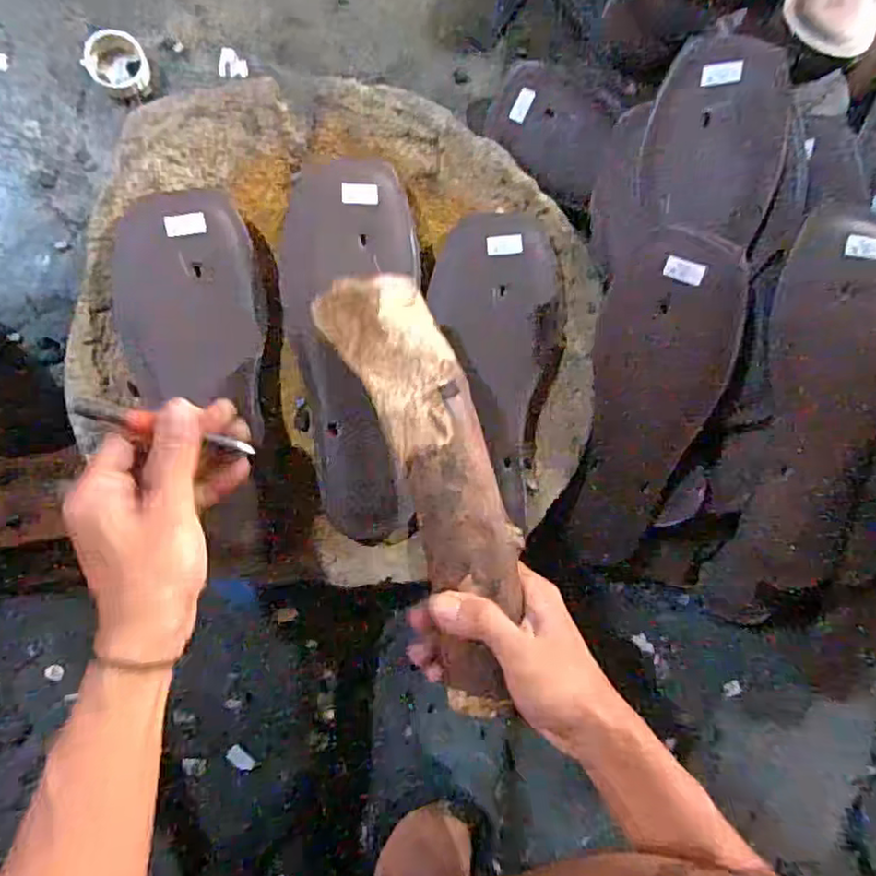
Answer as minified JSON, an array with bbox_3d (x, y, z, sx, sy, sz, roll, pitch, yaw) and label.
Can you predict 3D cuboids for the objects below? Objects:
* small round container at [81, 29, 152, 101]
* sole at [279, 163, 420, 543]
[{"bbox_3d":[-0.240,-0.282,0.493,0.048,0.014,0.041,44,83,-6],"label":"small round container"},{"bbox_3d":[-0.057,-0.059,0.445,0.089,0.017,0.258,-2,91,-11],"label":"sole"}]

